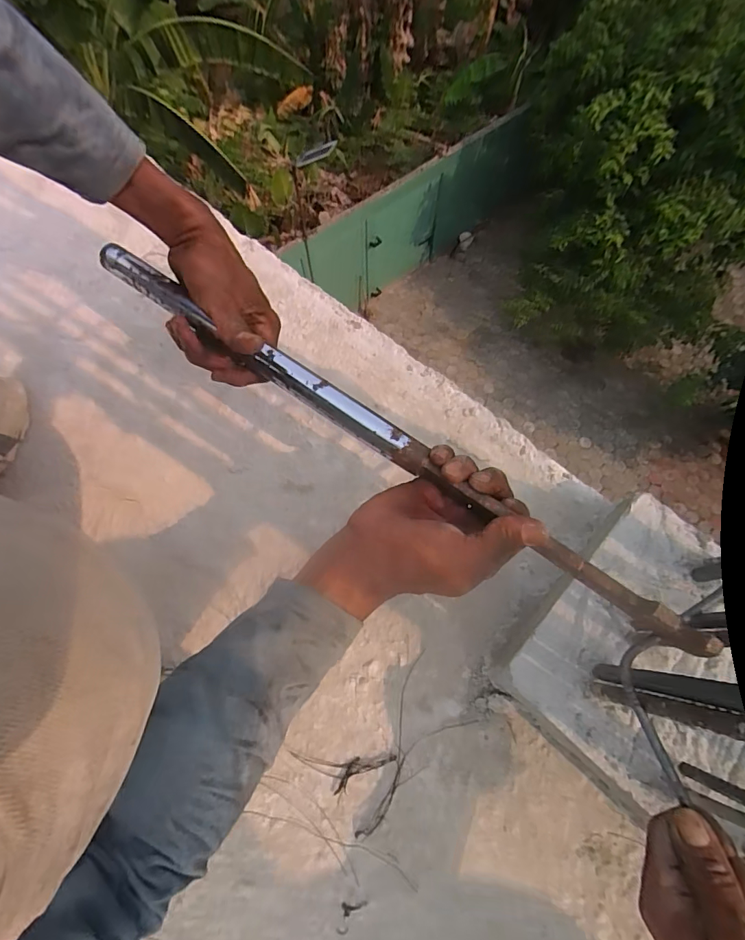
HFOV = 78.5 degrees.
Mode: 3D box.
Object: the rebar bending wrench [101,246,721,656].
[{"bbox_3d":[-0.012,-0.039,0.356,0.552,0.035,0.024,35,75,13],"label":"rebar bending wrench"}]

